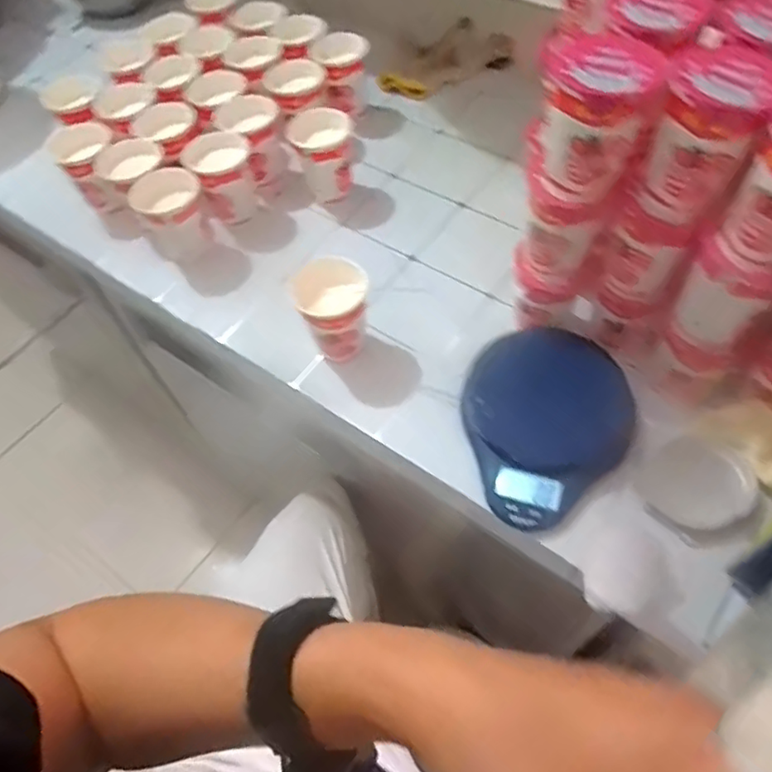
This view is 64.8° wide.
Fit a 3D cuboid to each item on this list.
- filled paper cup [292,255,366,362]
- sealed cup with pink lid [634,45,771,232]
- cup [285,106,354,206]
[{"bbox_3d":[-0.047,-0.070,0.563,0.062,0.078,0.066,-2,57,4],"label":"filled paper cup"},{"bbox_3d":[0.214,-0.161,0.403,0.060,0.089,0.061,-2,57,4],"label":"sealed cup with pink lid"},{"bbox_3d":[-0.070,-0.259,0.687,0.067,0.080,0.063,-4,57,3],"label":"cup"}]

